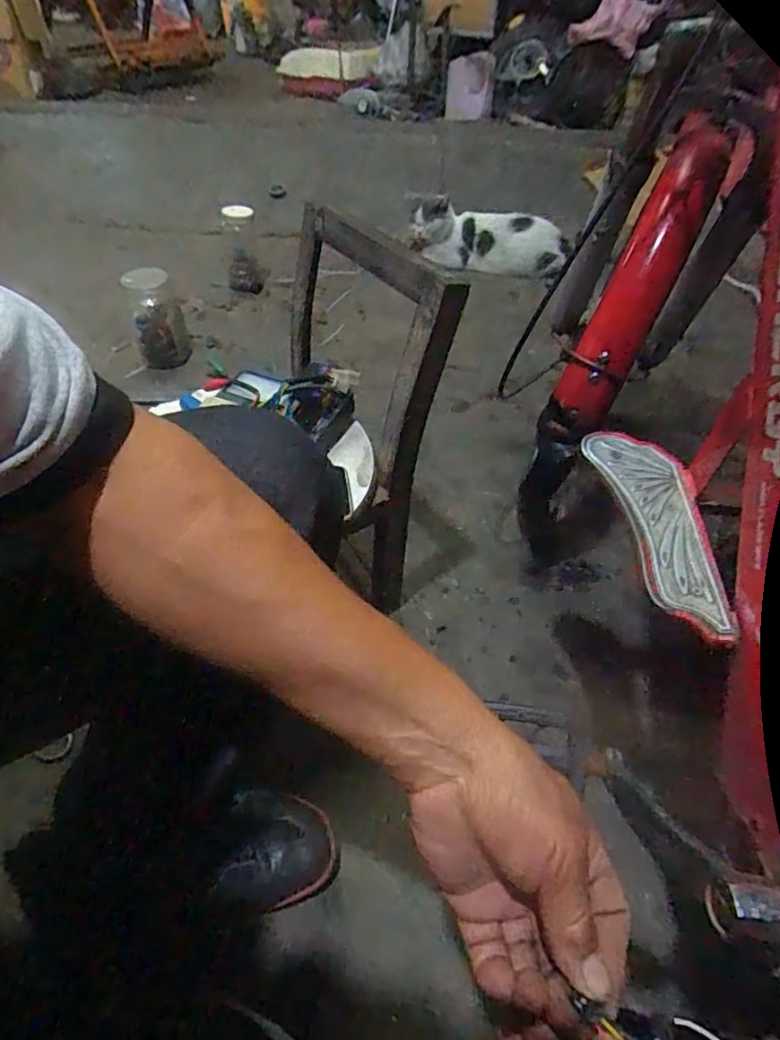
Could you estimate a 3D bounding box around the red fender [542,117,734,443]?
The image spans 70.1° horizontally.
[{"bbox_3d":[0.241,-0.229,0.553,0.071,0.316,0.057,29,14,23],"label":"red fender"}]

